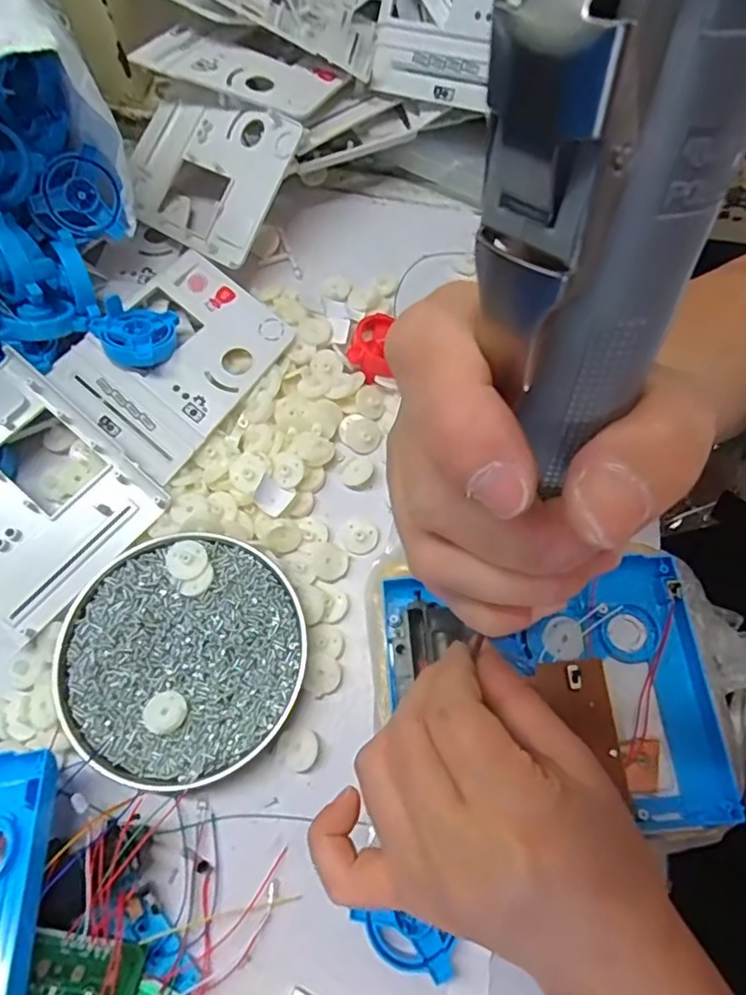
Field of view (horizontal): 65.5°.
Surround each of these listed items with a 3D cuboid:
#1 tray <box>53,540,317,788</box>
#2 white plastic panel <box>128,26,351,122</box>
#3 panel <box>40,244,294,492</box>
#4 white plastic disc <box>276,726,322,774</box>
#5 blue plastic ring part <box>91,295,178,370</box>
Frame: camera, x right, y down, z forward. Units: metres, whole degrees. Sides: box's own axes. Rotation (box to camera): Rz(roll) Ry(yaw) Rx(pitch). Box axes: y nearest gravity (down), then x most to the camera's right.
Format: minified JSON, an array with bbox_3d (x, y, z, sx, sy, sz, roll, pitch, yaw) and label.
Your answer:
[{"bbox_3d":[-0.108,0.089,0.333,0.135,0.026,0.129,1,68,-2],"label":"tray"},{"bbox_3d":[-0.100,-0.323,0.437,0.143,0.008,0.066,25,63,6],"label":"white plastic panel"},{"bbox_3d":[-0.134,-0.096,0.396,0.107,0.012,0.140,37,71,12],"label":"panel"},{"bbox_3d":[-0.041,0.140,0.324,0.023,0.004,0.022,1,68,-2],"label":"white plastic disc"},{"bbox_3d":[-0.161,-0.109,0.390,0.054,0.019,0.052,1,68,-2],"label":"blue plastic ring part"}]

